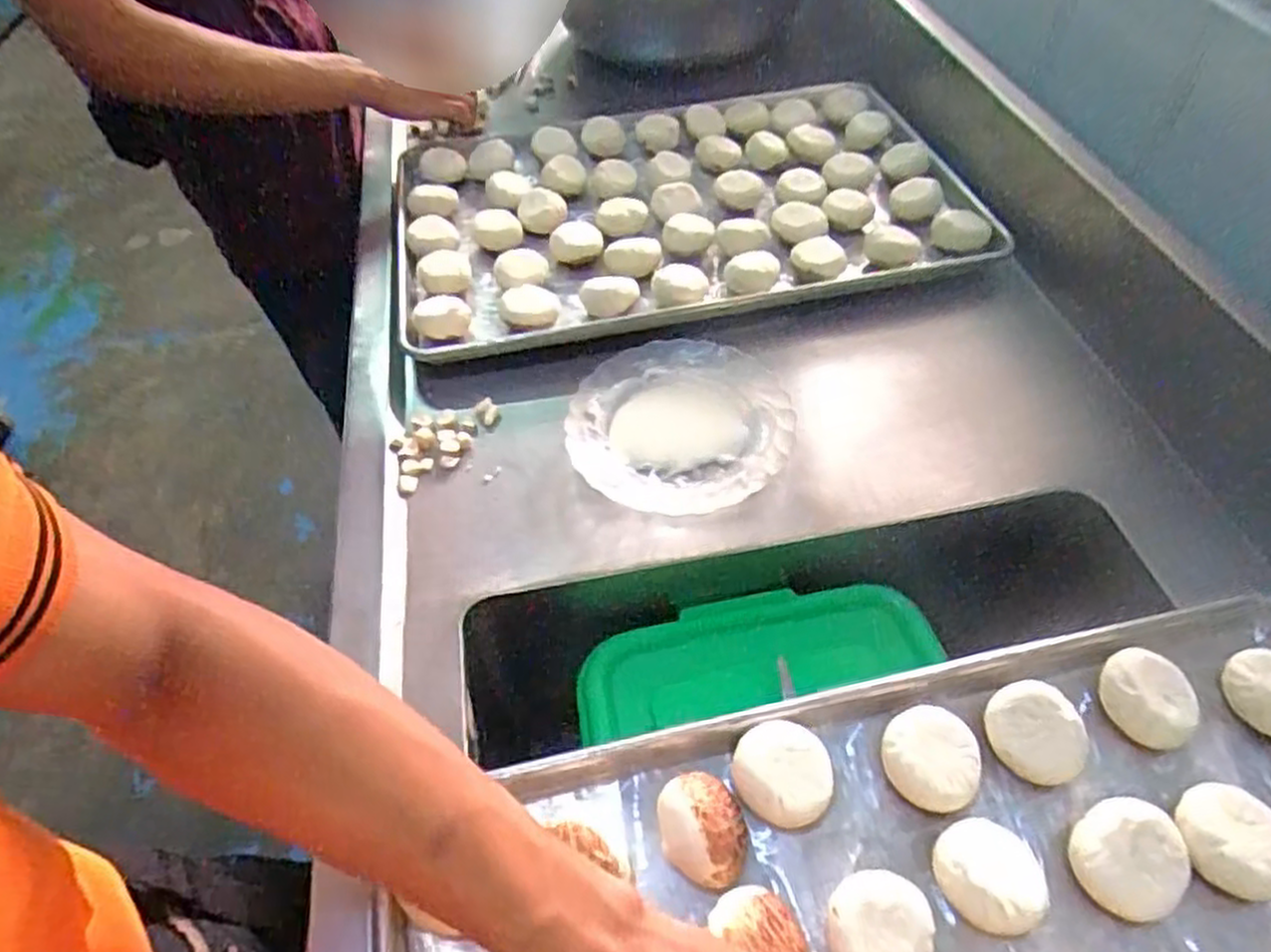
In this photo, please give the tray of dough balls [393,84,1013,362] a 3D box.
[{"bbox_3d":[0.049,-0.308,0.866,0.593,0.065,0.426,-12,50,-6],"label":"tray of dough balls"}]

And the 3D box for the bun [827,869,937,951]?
[{"bbox_3d":[0.129,0.243,0.415,0.051,0.041,0.055,-2,50,2],"label":"bun"}]

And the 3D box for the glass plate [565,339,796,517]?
[{"bbox_3d":[0.037,-0.043,0.657,0.181,0.028,0.166,-2,50,2],"label":"glass plate"}]

